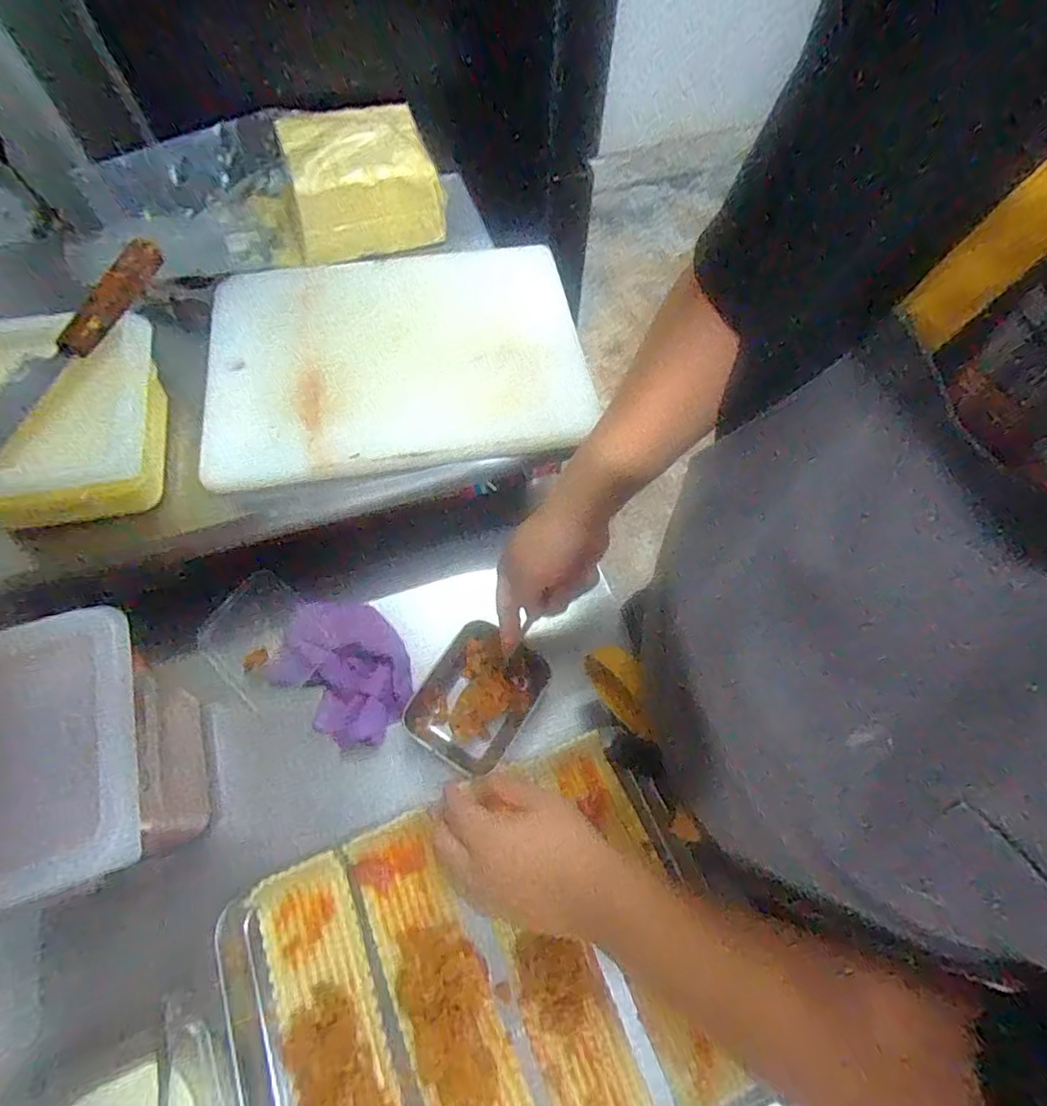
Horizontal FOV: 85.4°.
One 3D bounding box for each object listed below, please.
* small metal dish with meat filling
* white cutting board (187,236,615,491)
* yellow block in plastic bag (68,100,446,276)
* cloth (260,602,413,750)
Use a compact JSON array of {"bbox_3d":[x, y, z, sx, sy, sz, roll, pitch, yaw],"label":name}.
[{"bbox_3d":[-0.048,0.142,0.563,0.104,0.073,0.126,32,68,13],"label":"small metal dish with meat filling"},{"bbox_3d":[-0.135,-0.224,0.635,0.399,0.033,0.303,-9,68,-10],"label":"white cutting board"},{"bbox_3d":[-0.294,-0.421,0.667,0.377,0.089,0.149,-16,66,-8],"label":"yellow block in plastic bag"},{"bbox_3d":[-0.183,0.119,0.590,0.154,0.039,0.119,38,70,16],"label":"cloth"}]

